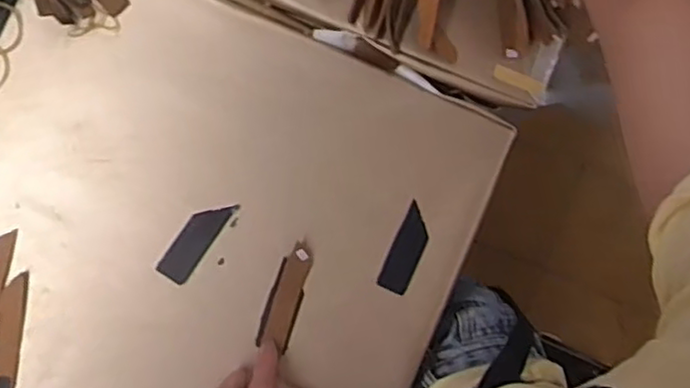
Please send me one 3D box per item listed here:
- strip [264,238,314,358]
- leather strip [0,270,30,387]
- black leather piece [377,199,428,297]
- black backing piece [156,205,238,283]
[{"bbox_3d":[-0.039,0.071,0.497,0.018,0.012,0.075,17,91,-7],"label":"strip"},{"bbox_3d":[-0.232,0.118,0.481,0.020,0.004,0.125,9,89,-8],"label":"leather strip"},{"bbox_3d":[0.046,0.041,0.517,0.022,0.004,0.064,24,88,-7],"label":"black leather piece"},{"bbox_3d":[-0.105,0.031,0.496,0.023,0.004,0.066,35,86,-7],"label":"black backing piece"}]

